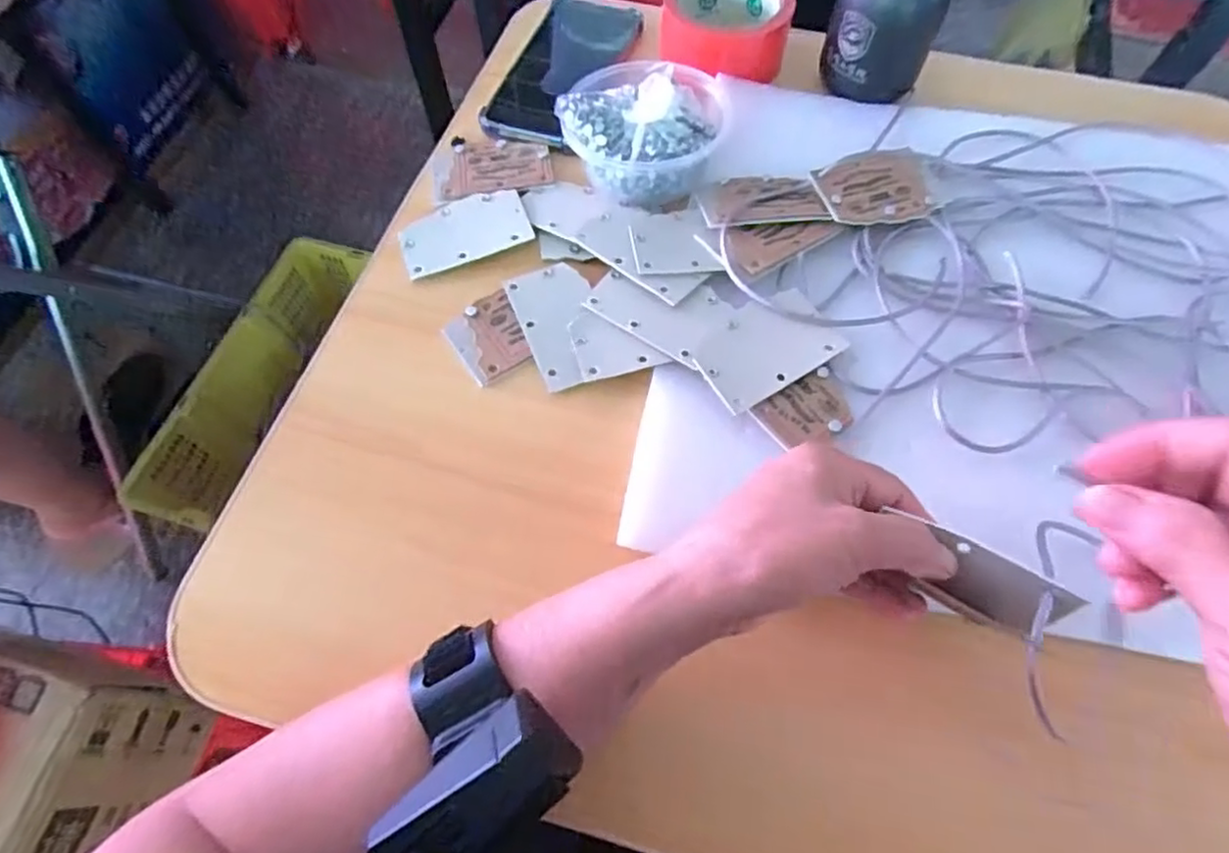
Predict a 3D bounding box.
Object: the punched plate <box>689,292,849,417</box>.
[{"bbox_3d":[0.088,-0.047,0.383,0.082,0.004,0.053,-31,67,-14],"label":"punched plate"}]

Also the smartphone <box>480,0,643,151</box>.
[{"bbox_3d":[-0.039,-0.284,0.519,0.077,0.011,0.178,18,65,9],"label":"smartphone"}]

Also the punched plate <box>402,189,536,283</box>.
[{"bbox_3d":[-0.099,-0.130,0.439,0.084,0.005,0.052,-22,64,-8],"label":"punched plate"}]

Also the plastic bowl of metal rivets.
[{"bbox_3d":[0.021,-0.204,0.437,0.100,0.060,0.101,0,63,0],"label":"plastic bowl of metal rivets"}]

